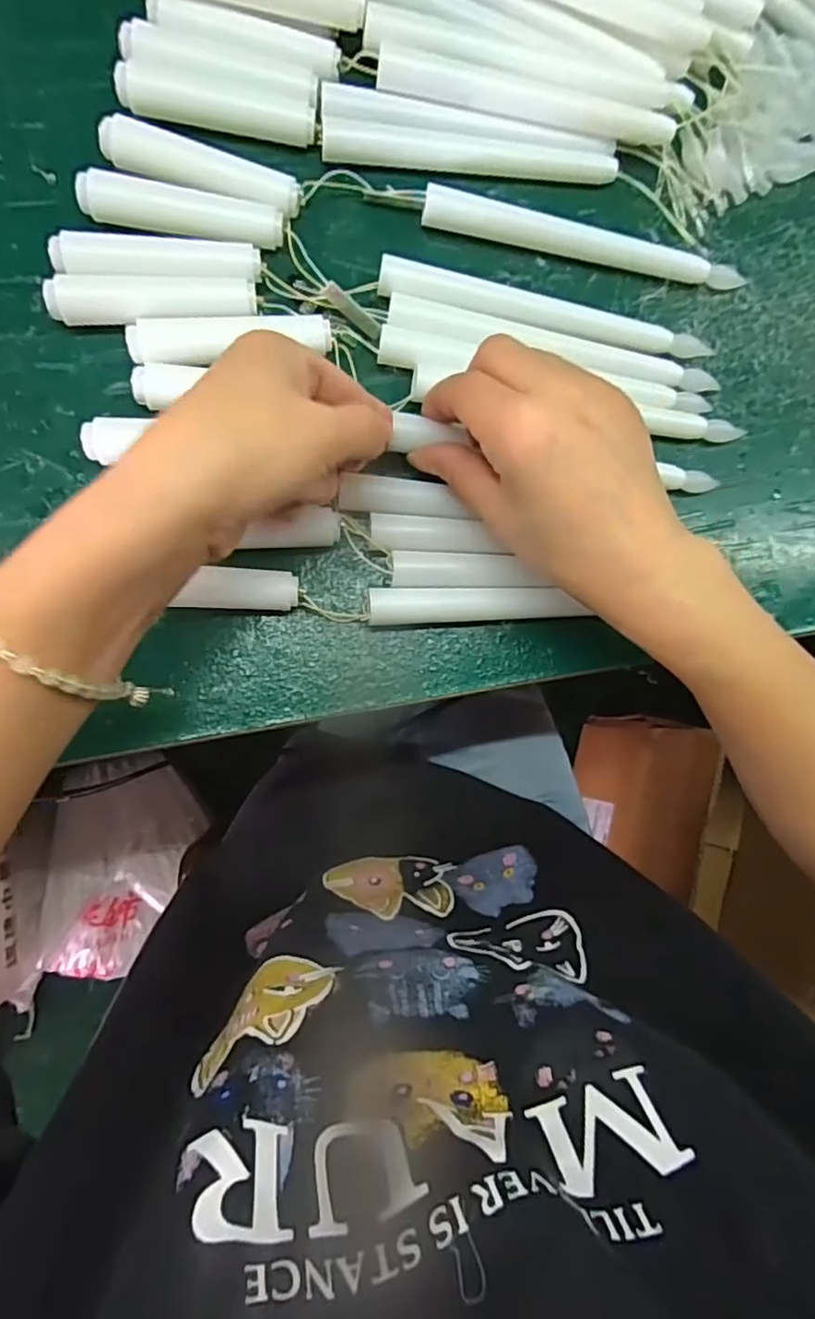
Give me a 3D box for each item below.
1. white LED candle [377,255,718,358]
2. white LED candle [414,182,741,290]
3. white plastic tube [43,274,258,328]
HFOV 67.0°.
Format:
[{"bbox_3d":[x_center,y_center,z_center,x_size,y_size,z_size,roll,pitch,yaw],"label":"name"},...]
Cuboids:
[{"bbox_3d":[0.070,-0.168,0.299,0.168,0.013,0.015,7,86,-7],"label":"white LED candle"},{"bbox_3d":[0.090,-0.207,0.306,0.166,0.013,0.012,8,85,-7],"label":"white LED candle"},{"bbox_3d":[-0.112,-0.157,0.274,0.087,0.016,0.020,-4,87,-8],"label":"white plastic tube"}]

